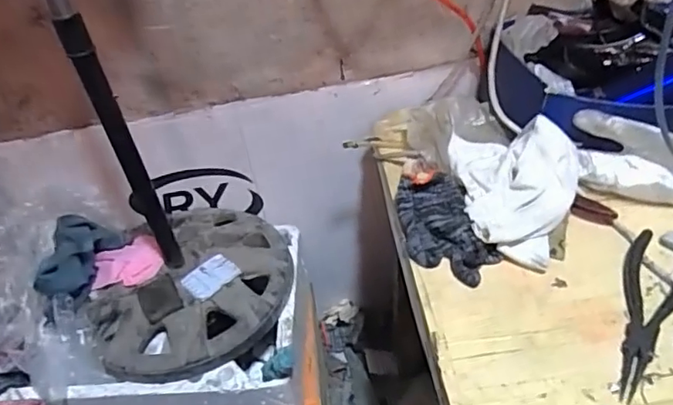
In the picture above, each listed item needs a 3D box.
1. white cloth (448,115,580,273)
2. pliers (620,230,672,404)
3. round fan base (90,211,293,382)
[{"bbox_3d":[0.188,-0.018,0.620,0.139,0.076,0.170,8,43,16],"label":"white cloth"},{"bbox_3d":[0.282,0.098,0.520,0.056,0.012,0.198,21,48,28],"label":"pliers"},{"bbox_3d":[-0.202,0.097,0.774,0.264,0.044,0.290,-4,41,3],"label":"round fan base"}]

